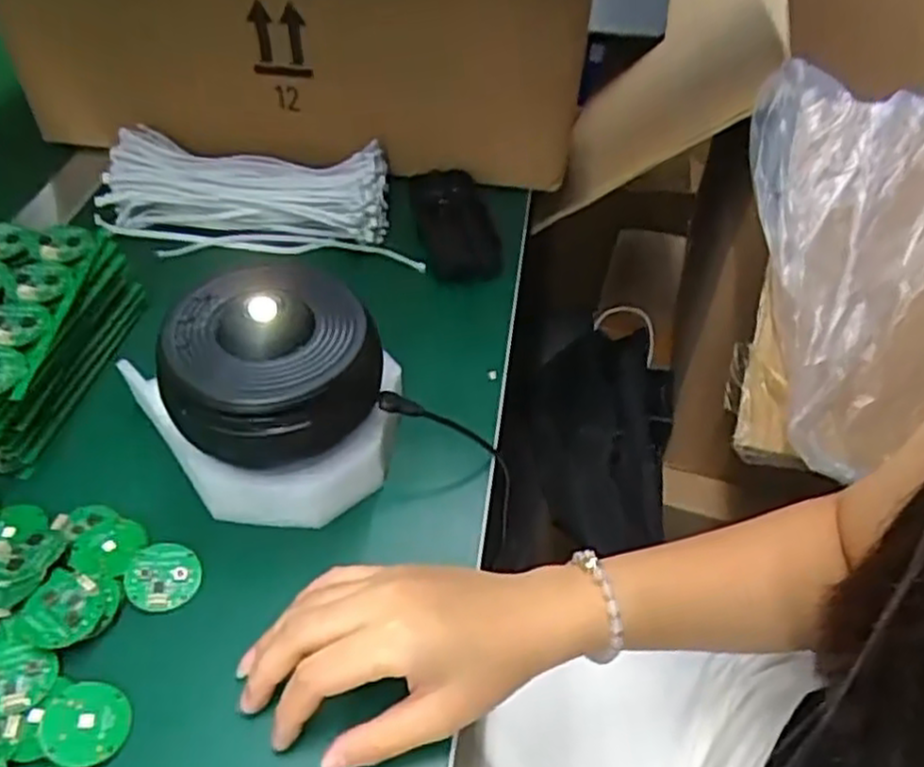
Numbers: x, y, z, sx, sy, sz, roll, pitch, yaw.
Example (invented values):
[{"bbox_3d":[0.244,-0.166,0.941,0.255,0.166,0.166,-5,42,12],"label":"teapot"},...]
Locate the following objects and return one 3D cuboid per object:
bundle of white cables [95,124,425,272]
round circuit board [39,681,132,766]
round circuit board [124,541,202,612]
[{"bbox_3d":[-0.154,-0.140,0.565,0.226,0.086,0.033,7,9,6],"label":"bundle of white cables"},{"bbox_3d":[-0.161,0.145,0.323,0.034,0.006,0.034,1,46,-1],"label":"round circuit board"},{"bbox_3d":[-0.150,0.096,0.377,0.035,0.004,0.035,7,53,-9],"label":"round circuit board"}]

